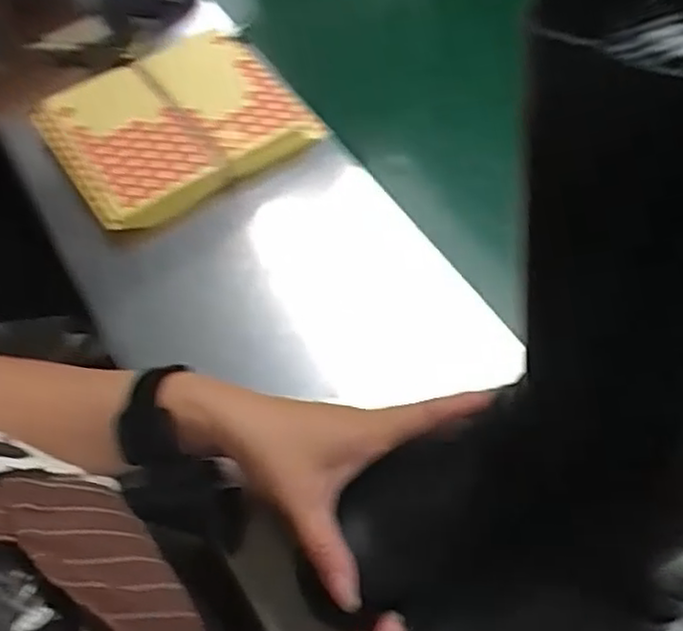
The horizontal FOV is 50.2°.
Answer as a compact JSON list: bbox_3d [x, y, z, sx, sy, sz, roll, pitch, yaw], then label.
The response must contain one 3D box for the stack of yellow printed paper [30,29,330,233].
[{"bbox_3d":[-0.138,-0.159,0.614,0.191,0.033,0.165,-34,62,-15],"label":"stack of yellow printed paper"}]

